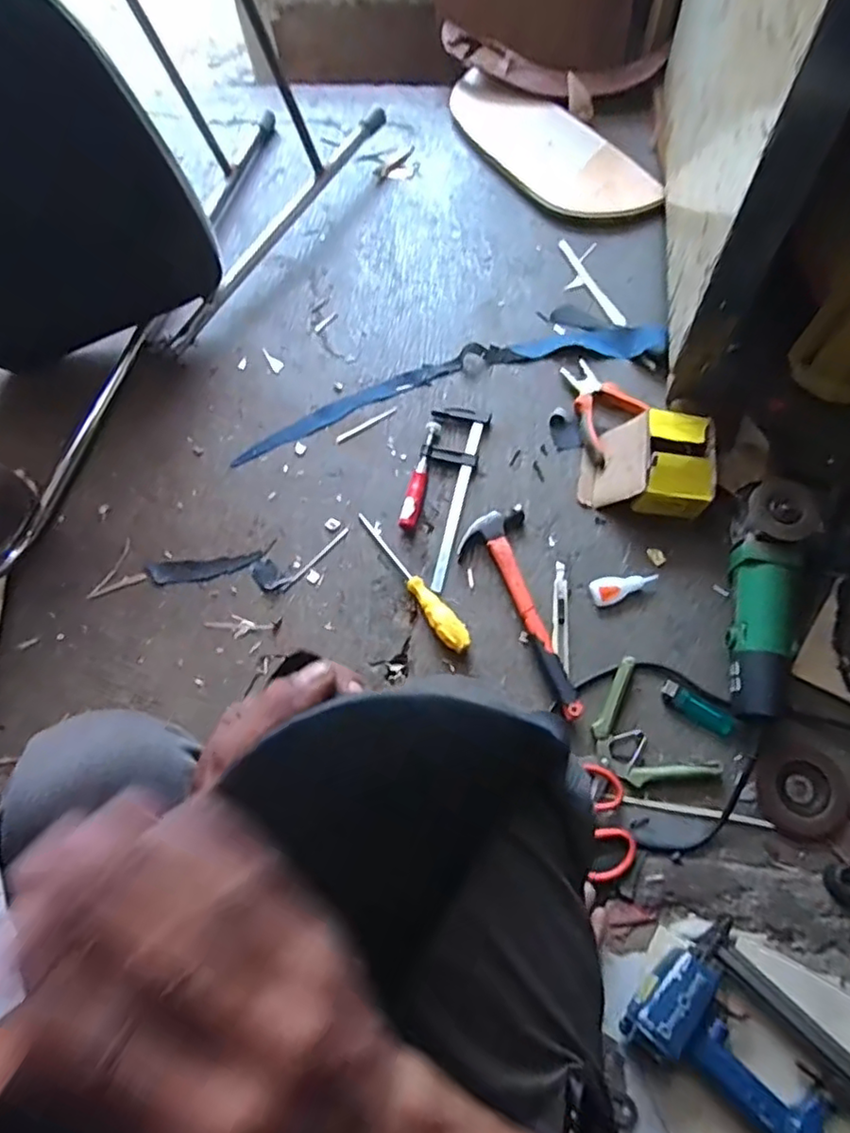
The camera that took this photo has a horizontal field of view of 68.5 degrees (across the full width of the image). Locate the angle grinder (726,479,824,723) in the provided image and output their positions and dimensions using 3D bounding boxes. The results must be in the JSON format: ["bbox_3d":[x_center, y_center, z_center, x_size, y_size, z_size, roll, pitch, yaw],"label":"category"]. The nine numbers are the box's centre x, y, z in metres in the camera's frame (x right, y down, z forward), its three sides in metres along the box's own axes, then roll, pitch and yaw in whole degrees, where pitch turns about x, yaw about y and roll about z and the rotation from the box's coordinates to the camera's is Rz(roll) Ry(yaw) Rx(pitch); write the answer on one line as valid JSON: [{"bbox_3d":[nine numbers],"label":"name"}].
[{"bbox_3d":[0.392,0.035,0.705,0.084,0.090,0.275,11,71,6],"label":"angle grinder"}]

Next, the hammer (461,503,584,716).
[{"bbox_3d":[0.111,0.057,0.751,0.083,0.024,0.262,-14,69,-3],"label":"hammer"}]

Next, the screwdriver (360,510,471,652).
[{"bbox_3d":[-0.015,0.014,0.773,0.032,0.027,0.219,-33,71,-10],"label":"screwdriver"}]

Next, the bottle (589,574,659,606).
[{"bbox_3d":[0.241,0.023,0.758,0.081,0.013,0.032,-17,69,-4],"label":"bottle"}]

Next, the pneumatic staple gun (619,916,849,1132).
[{"bbox_3d":[0.314,0.442,0.570,0.230,0.058,0.128,33,74,14],"label":"pneumatic staple gun"}]

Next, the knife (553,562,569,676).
[{"bbox_3d":[0.165,0.059,0.755,0.018,0.009,0.133,4,69,4],"label":"knife"}]

